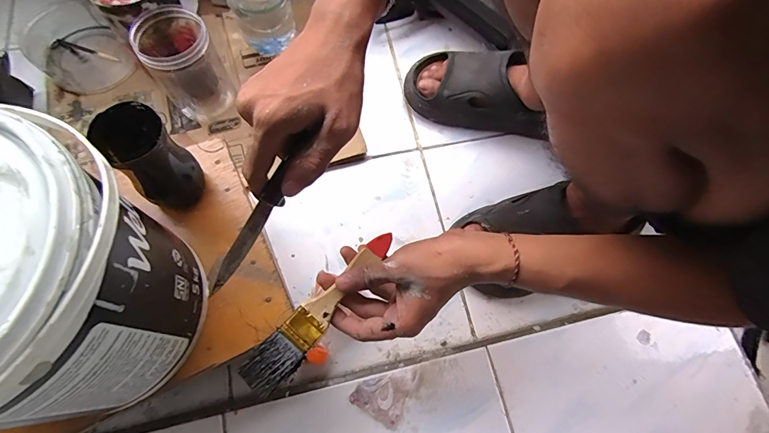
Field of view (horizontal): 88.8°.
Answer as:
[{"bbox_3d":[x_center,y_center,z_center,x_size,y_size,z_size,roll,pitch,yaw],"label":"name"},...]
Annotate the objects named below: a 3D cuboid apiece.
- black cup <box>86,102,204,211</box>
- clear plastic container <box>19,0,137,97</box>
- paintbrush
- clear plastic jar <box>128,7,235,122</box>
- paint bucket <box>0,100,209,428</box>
[{"bbox_3d":[-0.214,-0.052,0.367,0.054,0.104,0.059,1,71,-2],"label":"black cup"},{"bbox_3d":[-0.463,-0.246,0.596,0.121,0.060,0.145,-38,76,-14],"label":"clear plastic container"},{"bbox_3d":[-0.050,0.076,0.336,0.031,0.007,0.166,39,66,12],"label":"paintbrush"},{"bbox_3d":[-0.271,-0.207,0.541,0.087,0.129,0.094,1,71,-2],"label":"clear plastic jar"},{"bbox_3d":[-0.234,0.050,0.274,0.154,0.194,0.164,1,71,-2],"label":"paint bucket"}]

